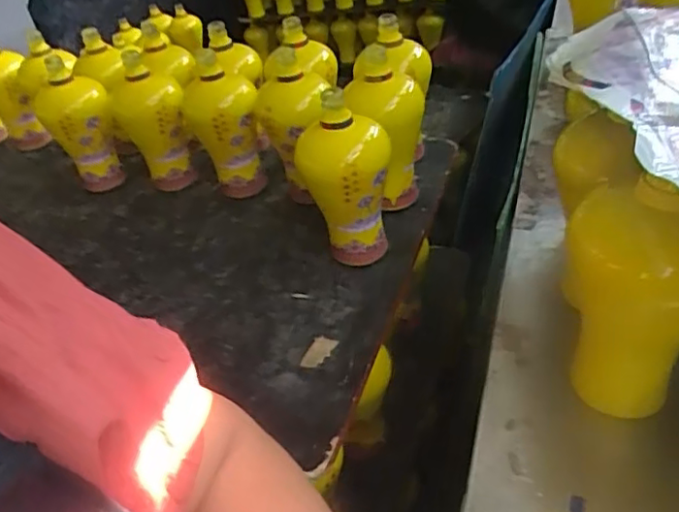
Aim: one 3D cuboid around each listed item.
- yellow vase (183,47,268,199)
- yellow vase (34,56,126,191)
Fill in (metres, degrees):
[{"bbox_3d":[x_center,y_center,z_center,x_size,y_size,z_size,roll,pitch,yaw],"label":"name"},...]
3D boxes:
[{"bbox_3d":[-0.155,-0.170,0.861,0.095,0.201,0.096,-19,38,-9],"label":"yellow vase"},{"bbox_3d":[-0.386,-0.191,0.922,0.093,0.188,0.097,-26,39,-18],"label":"yellow vase"}]

